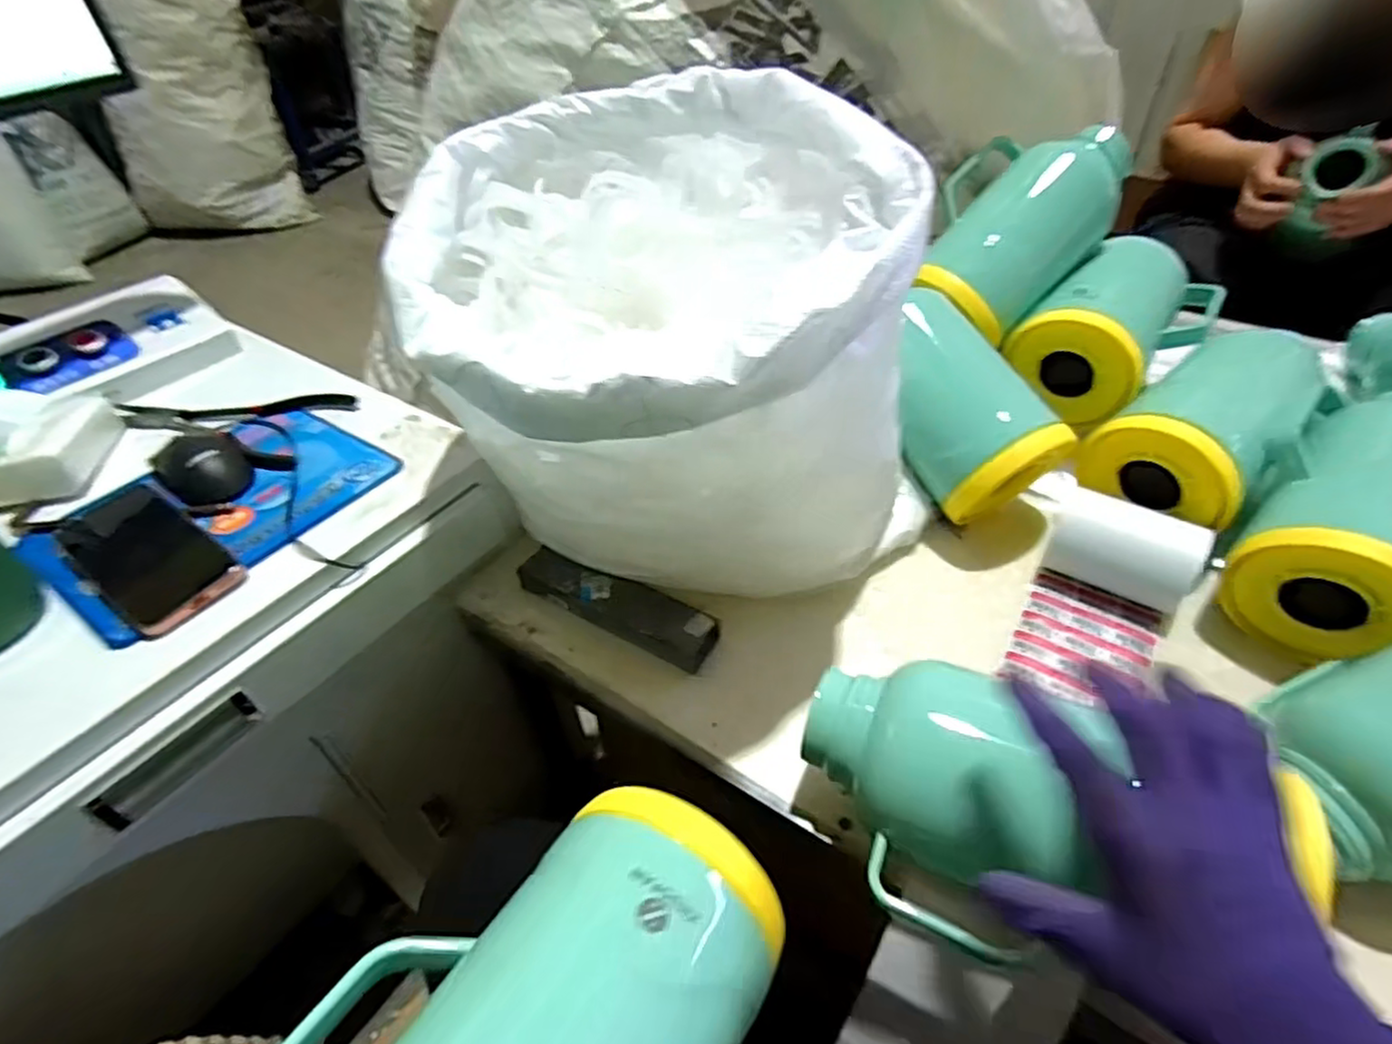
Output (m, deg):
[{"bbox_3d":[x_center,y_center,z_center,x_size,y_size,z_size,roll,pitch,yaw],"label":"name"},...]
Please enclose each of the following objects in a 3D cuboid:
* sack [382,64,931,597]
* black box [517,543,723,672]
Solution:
[{"bbox_3d":[-0.034,-0.129,0.569,0.352,0.342,0.380,-24,47,-20],"label":"sack"},{"bbox_3d":[-0.074,0.073,0.630,0.197,0.034,0.049,20,48,22],"label":"black box"}]

